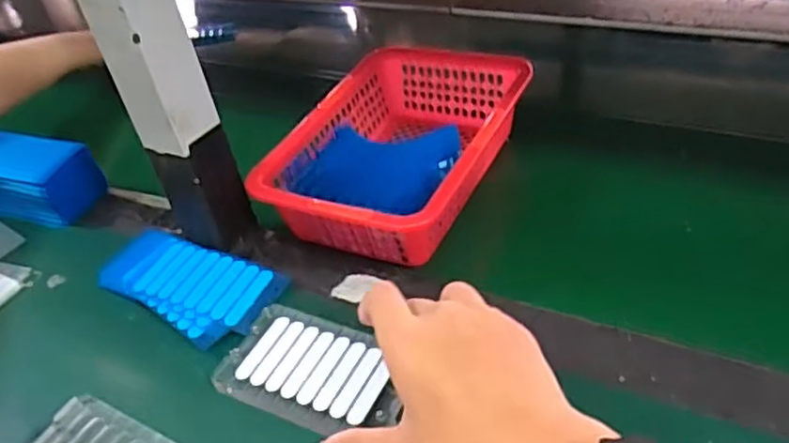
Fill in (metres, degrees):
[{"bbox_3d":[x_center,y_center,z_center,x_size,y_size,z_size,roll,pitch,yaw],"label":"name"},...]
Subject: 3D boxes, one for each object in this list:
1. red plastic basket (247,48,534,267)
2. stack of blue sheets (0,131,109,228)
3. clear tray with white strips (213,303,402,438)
[{"bbox_3d":[0.008,-0.059,0.563,0.155,0.071,0.238,13,41,24],"label":"red plastic basket"},{"bbox_3d":[-0.330,-0.040,0.623,0.125,0.050,0.068,15,42,26],"label":"stack of blue sheets"},{"bbox_3d":[-0.050,0.091,0.429,0.119,0.011,0.070,15,41,26],"label":"clear tray with white strips"}]

